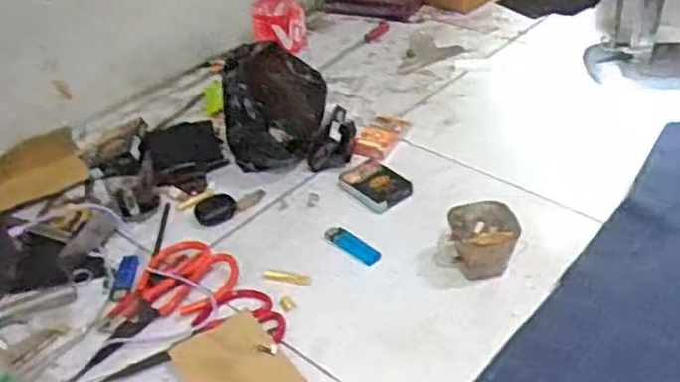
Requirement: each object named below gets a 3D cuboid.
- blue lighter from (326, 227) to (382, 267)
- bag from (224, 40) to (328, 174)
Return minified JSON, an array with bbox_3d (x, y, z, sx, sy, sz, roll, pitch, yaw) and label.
[{"bbox_3d":[0.016,0.069,0.916,0.079,0.011,0.029,26,47,34],"label":"blue lighter"},{"bbox_3d":[-0.095,-0.121,1.051,0.147,0.158,0.086,-14,38,-11],"label":"bag"}]

